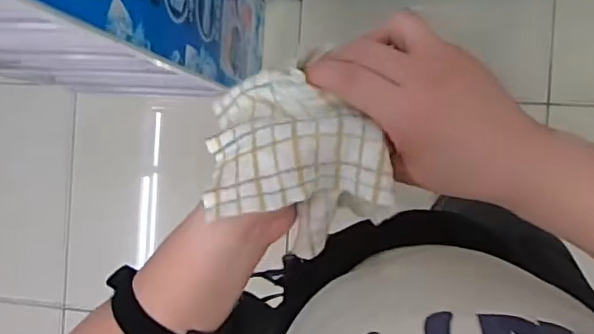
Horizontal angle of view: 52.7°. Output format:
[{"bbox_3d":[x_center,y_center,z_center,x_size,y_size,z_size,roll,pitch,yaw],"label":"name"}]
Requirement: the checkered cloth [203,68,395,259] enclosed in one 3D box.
[{"bbox_3d":[-0.004,-0.004,0.387,0.130,0.061,0.095,38,96,8],"label":"checkered cloth"}]

